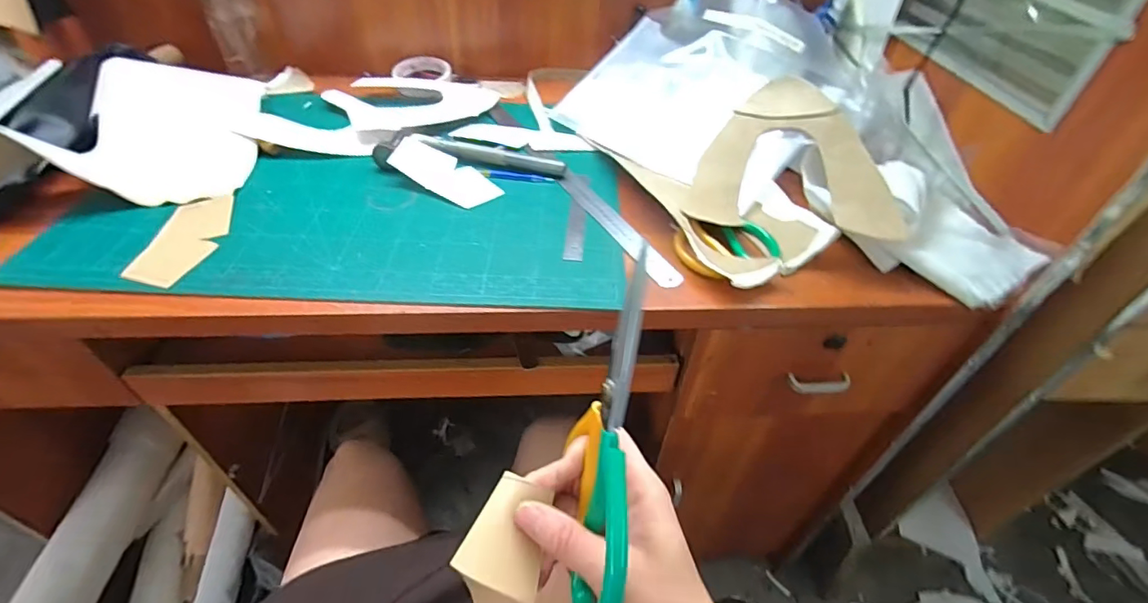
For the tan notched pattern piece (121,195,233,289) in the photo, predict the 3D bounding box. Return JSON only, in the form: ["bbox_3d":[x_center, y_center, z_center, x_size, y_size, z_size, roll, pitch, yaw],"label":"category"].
[{"bbox_3d":[-0.404,-0.065,0.529,0.065,0.004,0.146,-1,45,-10],"label":"tan notched pattern piece"}]

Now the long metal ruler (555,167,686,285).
[{"bbox_3d":[0.045,-0.089,0.580,0.032,0.006,0.249,-20,50,-25],"label":"long metal ruler"}]

